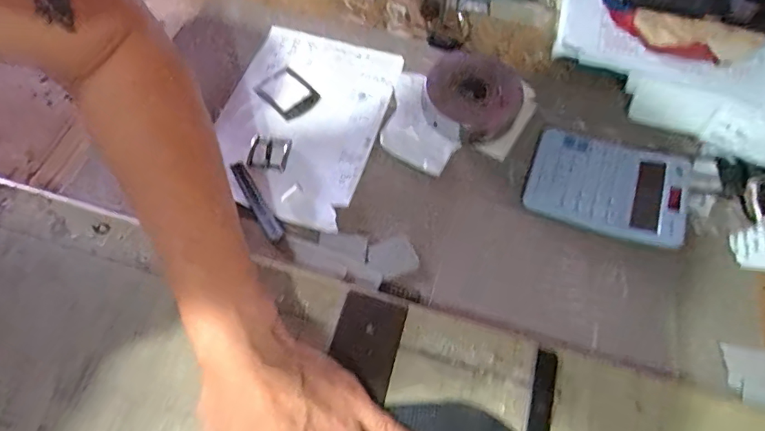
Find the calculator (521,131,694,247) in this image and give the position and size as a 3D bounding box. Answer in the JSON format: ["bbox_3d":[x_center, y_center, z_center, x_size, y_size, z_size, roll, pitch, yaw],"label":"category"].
[{"bbox_3d":[0.201,-0.026,0.432,0.136,0.026,0.092,20,64,7],"label":"calculator"}]

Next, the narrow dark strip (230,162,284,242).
[{"bbox_3d":[-0.107,-0.012,0.418,0.013,0.004,0.082,-28,68,-15],"label":"narrow dark strip"}]

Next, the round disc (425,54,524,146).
[{"bbox_3d":[0.088,-0.120,0.463,0.080,0.029,0.091,-40,71,-19],"label":"round disc"}]

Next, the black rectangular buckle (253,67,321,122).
[{"bbox_3d":[-0.091,-0.117,0.469,0.058,0.004,0.044,42,69,17],"label":"black rectangular buckle"}]

